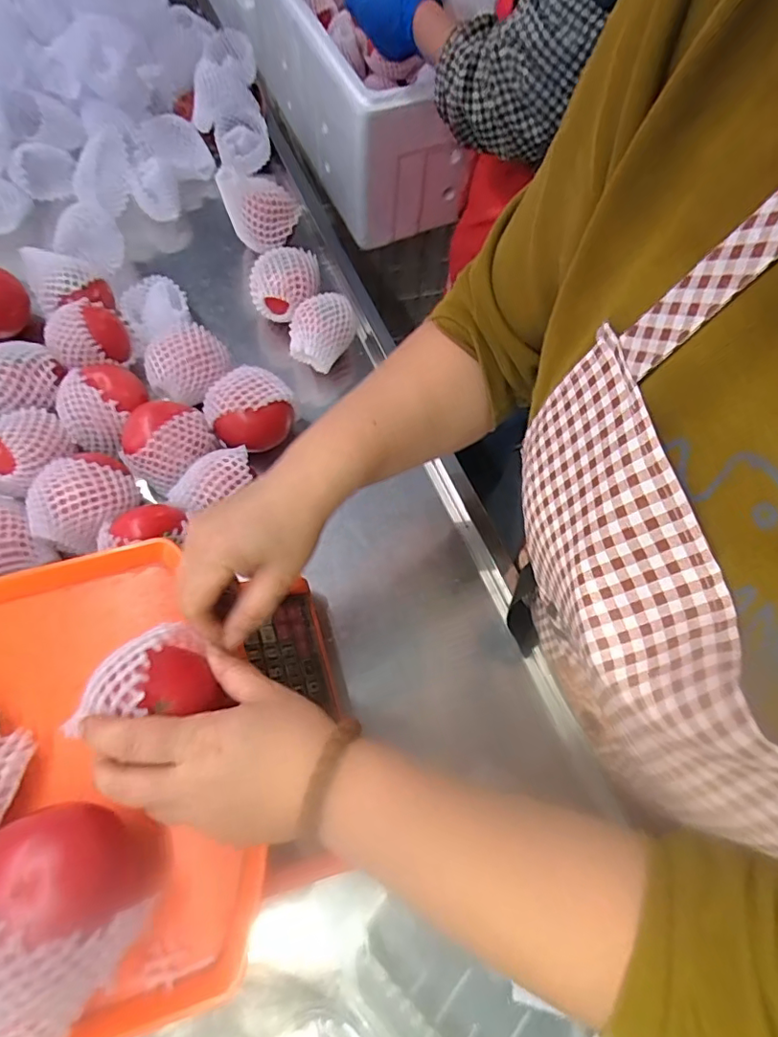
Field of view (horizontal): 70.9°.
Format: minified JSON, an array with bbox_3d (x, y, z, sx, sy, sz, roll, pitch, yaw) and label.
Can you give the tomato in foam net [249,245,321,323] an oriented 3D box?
[{"bbox_3d":[-0.121,-0.272,0.654,0.078,0.060,0.096,1,64,-3],"label":"tomato in foam net"}]

